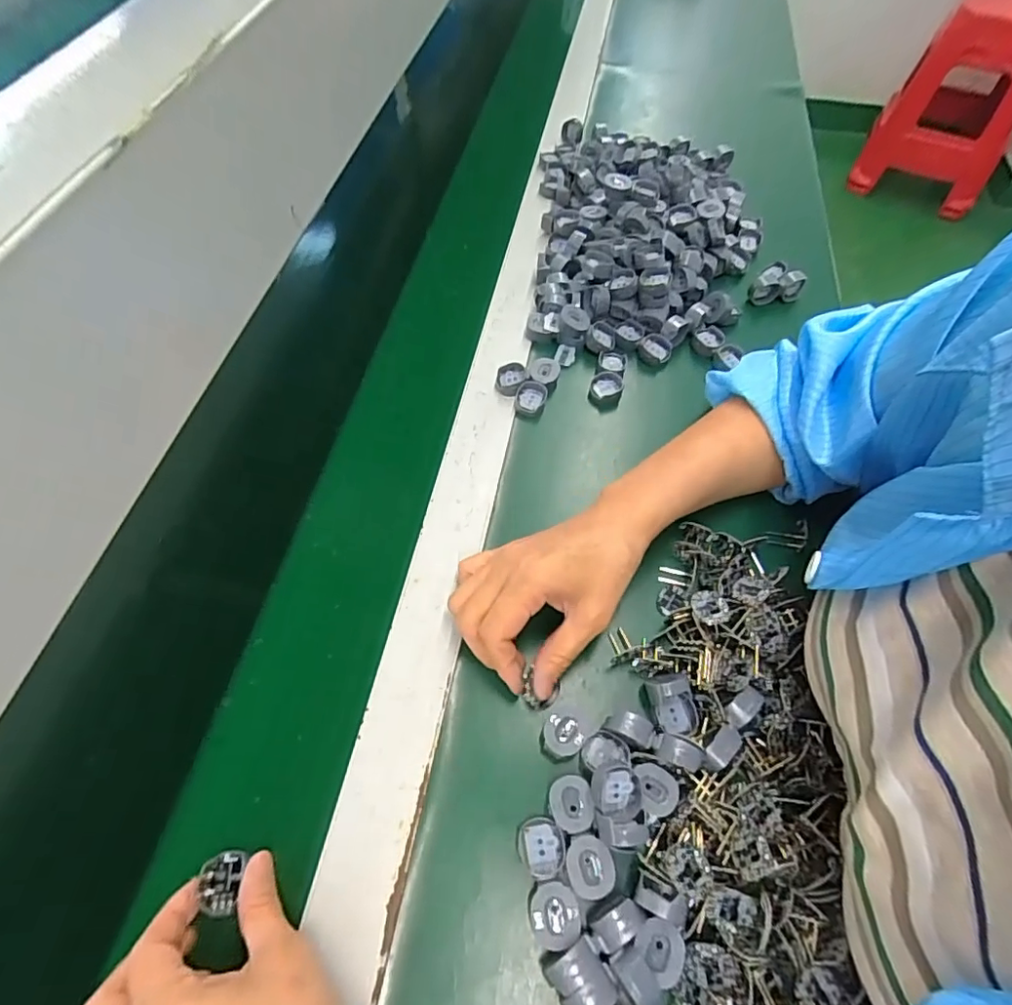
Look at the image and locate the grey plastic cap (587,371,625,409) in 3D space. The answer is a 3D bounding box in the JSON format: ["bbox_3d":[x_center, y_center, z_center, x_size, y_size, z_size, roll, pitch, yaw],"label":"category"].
[{"bbox_3d":[0.088,-0.100,0.490,0.028,0.017,0.032,17,60,9],"label":"grey plastic cap"}]

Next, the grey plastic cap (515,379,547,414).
[{"bbox_3d":[0.021,-0.090,0.478,0.027,0.015,0.029,1,59,-1],"label":"grey plastic cap"}]

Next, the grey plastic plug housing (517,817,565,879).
[{"bbox_3d":[0.019,0.192,0.308,0.025,0.011,0.027,1,59,2],"label":"grey plastic plug housing"}]

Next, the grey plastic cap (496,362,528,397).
[{"bbox_3d":[0.004,-0.108,0.487,0.026,0.014,0.029,2,59,0],"label":"grey plastic cap"}]

